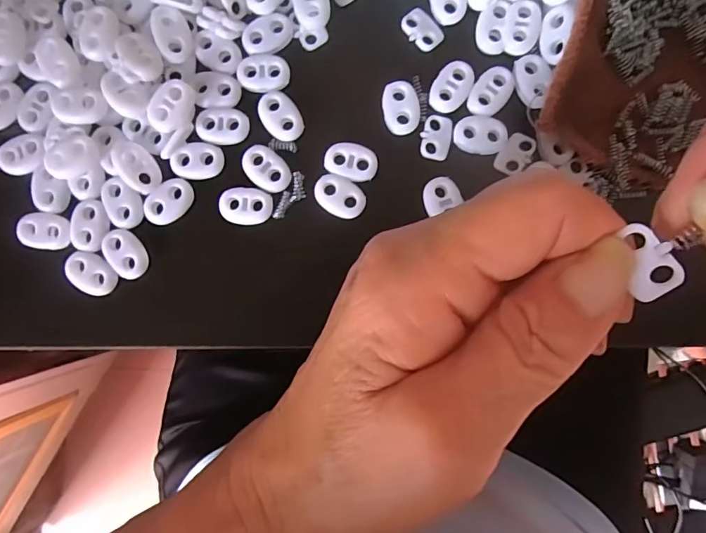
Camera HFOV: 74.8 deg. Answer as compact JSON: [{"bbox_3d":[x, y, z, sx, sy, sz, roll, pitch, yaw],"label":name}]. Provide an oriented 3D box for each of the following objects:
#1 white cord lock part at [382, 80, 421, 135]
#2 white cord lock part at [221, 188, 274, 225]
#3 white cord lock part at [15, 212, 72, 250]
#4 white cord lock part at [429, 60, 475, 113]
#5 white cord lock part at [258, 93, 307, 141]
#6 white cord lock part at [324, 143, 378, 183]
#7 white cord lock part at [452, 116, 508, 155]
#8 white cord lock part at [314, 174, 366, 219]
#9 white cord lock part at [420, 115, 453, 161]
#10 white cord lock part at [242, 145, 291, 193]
[{"bbox_3d":[0.021,-0.068,0.200,0.016,0.004,0.022,-10,88,1],"label":"white cord lock part"},{"bbox_3d":[-0.046,-0.026,0.198,0.022,0.004,0.015,2,89,2],"label":"white cord lock part"},{"bbox_3d":[-0.133,-0.015,0.200,0.021,0.006,0.016,2,89,2],"label":"white cord lock part"},{"bbox_3d":[0.042,-0.078,0.199,0.015,0.004,0.022,23,89,2],"label":"white cord lock part"},{"bbox_3d":[-0.031,-0.065,0.200,0.015,0.004,0.022,-36,88,1],"label":"white cord lock part"},{"bbox_3d":[-0.001,-0.045,0.200,0.022,0.004,0.016,14,89,2],"label":"white cord lock part"},{"bbox_3d":[0.055,-0.057,0.198,0.022,0.004,0.016,7,89,2],"label":"white cord lock part"},{"bbox_3d":[-0.006,-0.030,0.198,0.022,0.004,0.016,29,90,2],"label":"white cord lock part"},{"bbox_3d":[0.036,-0.056,0.200,0.012,0.004,0.019,8,89,2],"label":"white cord lock part"},{"bbox_3d":[-0.037,-0.042,0.199,0.023,0.004,0.015,44,90,2],"label":"white cord lock part"}]

